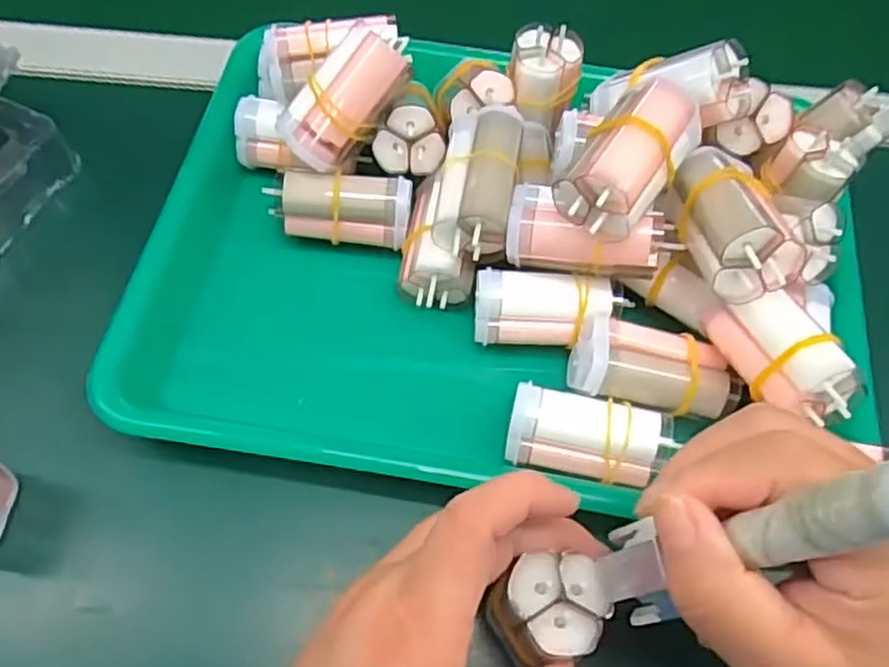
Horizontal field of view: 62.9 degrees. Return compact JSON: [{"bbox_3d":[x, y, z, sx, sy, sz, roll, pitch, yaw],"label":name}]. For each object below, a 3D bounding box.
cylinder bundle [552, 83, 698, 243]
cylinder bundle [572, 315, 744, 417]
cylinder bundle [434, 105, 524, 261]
[{"bbox_3d":[0.075,-0.069,0.293,0.036,0.034,0.067,36,77,16],"label":"cylinder bundle"},{"bbox_3d":[0.090,0.016,0.313,0.070,0.028,0.036,13,60,4],"label":"cylinder bundle"},{"bbox_3d":[0.015,-0.070,0.331,0.034,0.030,0.070,8,60,2],"label":"cylinder bundle"}]

